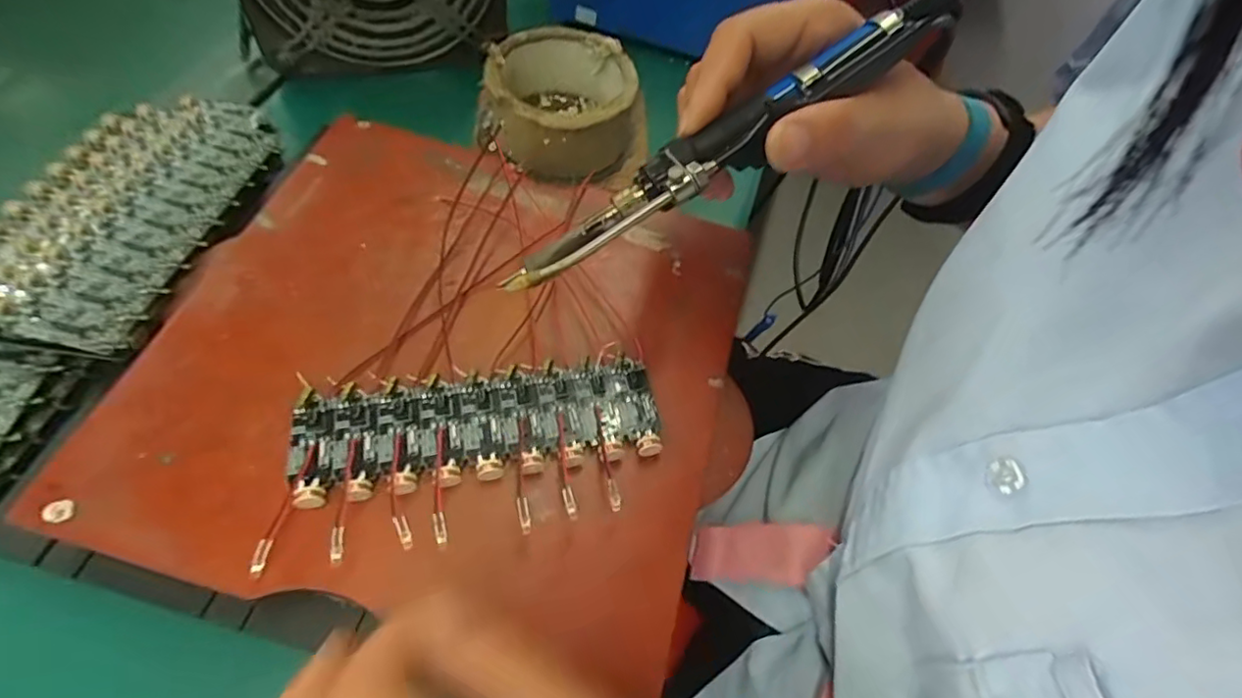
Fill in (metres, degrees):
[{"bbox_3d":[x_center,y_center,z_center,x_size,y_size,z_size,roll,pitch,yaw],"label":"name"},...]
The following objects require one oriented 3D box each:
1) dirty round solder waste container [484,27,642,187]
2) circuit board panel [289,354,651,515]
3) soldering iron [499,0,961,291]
[{"bbox_3d":[-0.032,-0.146,0.366,0.087,0.054,0.085,3,58,-4],"label":"dirty round solder waste container"},{"bbox_3d":[-0.055,0.030,0.241,0.138,0.010,0.046,-8,59,-11],"label":"circuit board panel"},{"bbox_3d":[0.046,-0.083,0.228,0.207,0.018,0.025,-34,63,-3],"label":"soldering iron"}]

